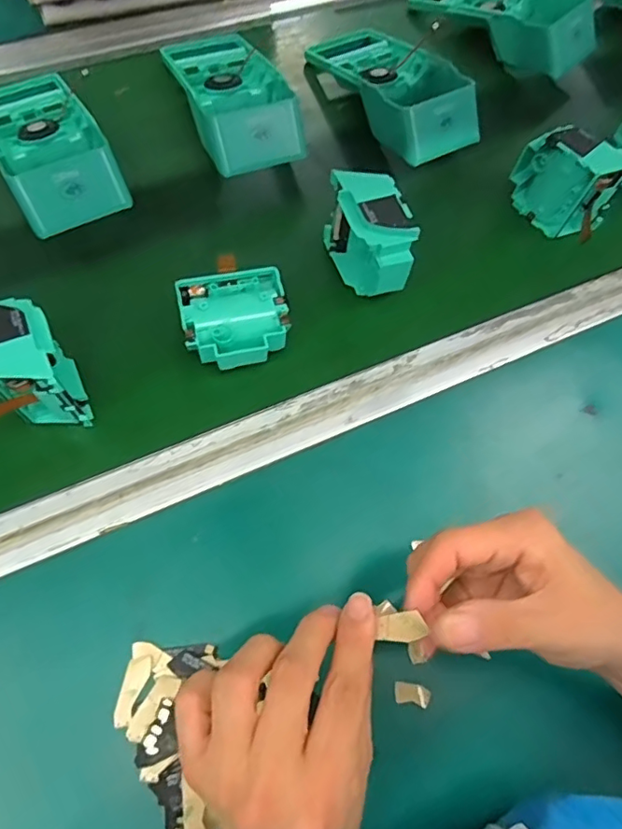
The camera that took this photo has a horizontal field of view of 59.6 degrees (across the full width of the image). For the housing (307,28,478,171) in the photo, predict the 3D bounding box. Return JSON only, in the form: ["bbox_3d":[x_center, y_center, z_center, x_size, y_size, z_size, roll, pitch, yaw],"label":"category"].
[{"bbox_3d":[0.073,-0.310,0.508,0.090,0.056,0.195,-30,71,-14],"label":"housing"}]

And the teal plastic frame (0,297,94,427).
[{"bbox_3d":[-0.181,-0.029,0.356,0.047,0.079,0.077,-22,70,-12],"label":"teal plastic frame"}]

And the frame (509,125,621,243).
[{"bbox_3d":[0.216,-0.193,0.458,0.046,0.085,0.082,-33,72,-15],"label":"frame"}]

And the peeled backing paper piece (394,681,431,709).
[{"bbox_3d":[0.061,0.169,0.329,0.021,0.004,0.012,9,67,1],"label":"peeled backing paper piece"}]

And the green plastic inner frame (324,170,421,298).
[{"bbox_3d":[0.044,-0.133,0.417,0.042,0.076,0.080,-16,68,-9],"label":"green plastic inner frame"}]

